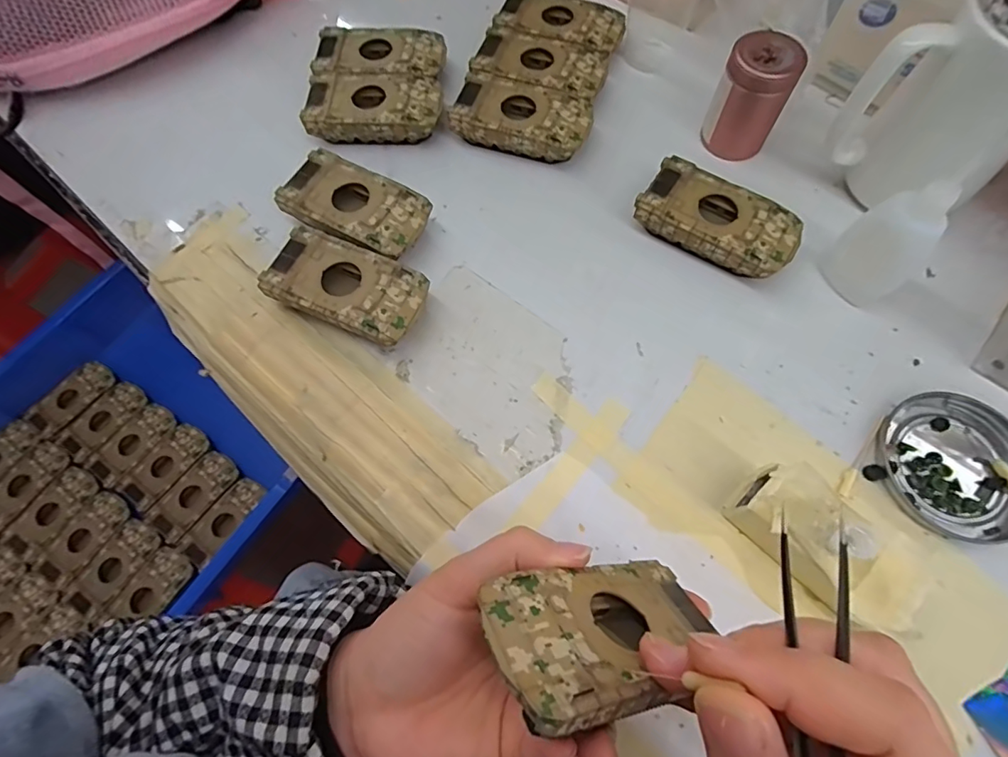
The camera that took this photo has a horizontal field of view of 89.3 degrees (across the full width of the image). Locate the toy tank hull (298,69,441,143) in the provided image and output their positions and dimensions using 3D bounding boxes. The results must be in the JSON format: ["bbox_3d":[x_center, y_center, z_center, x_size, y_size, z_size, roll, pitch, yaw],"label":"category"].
[{"bbox_3d":[-0.093,-0.196,0.377,0.093,0.030,0.048,0,66,2],"label":"toy tank hull"}]

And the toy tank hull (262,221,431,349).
[{"bbox_3d":[-0.096,-0.054,0.317,0.094,0.026,0.050,23,69,11],"label":"toy tank hull"}]

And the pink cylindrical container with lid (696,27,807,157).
[{"bbox_3d":[0.165,-0.186,0.342,0.043,0.065,0.037,31,71,14],"label":"pink cylindrical container with lid"}]

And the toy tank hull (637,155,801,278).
[{"bbox_3d":[0.137,-0.100,0.329,0.096,0.026,0.050,30,71,14],"label":"toy tank hull"}]

